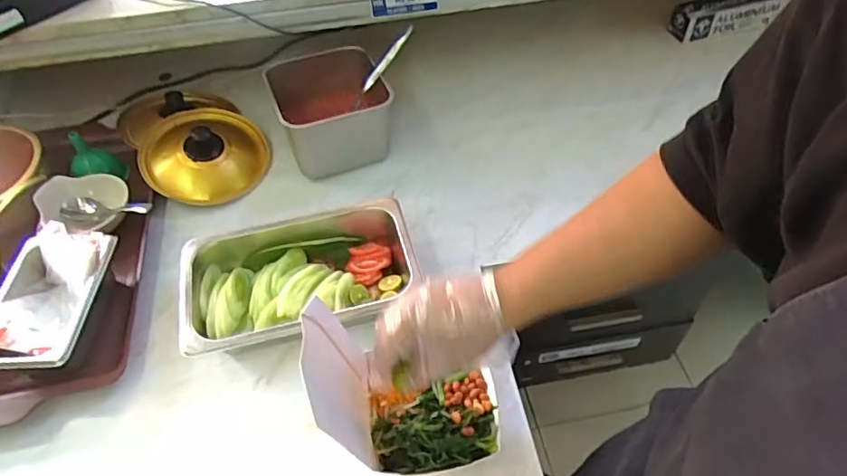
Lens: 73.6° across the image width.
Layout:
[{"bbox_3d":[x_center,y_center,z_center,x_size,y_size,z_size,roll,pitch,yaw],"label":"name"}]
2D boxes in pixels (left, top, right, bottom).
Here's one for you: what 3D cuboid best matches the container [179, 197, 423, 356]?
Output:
[{"bbox_3d":[-0.141,0.055,0.670,0.261,0.063,0.162,-11,51,-7],"label":"container"}]

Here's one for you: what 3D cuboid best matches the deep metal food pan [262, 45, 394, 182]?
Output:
[{"bbox_3d":[-0.128,-0.172,0.824,0.156,0.122,0.161,-17,49,-11],"label":"deep metal food pan"}]

